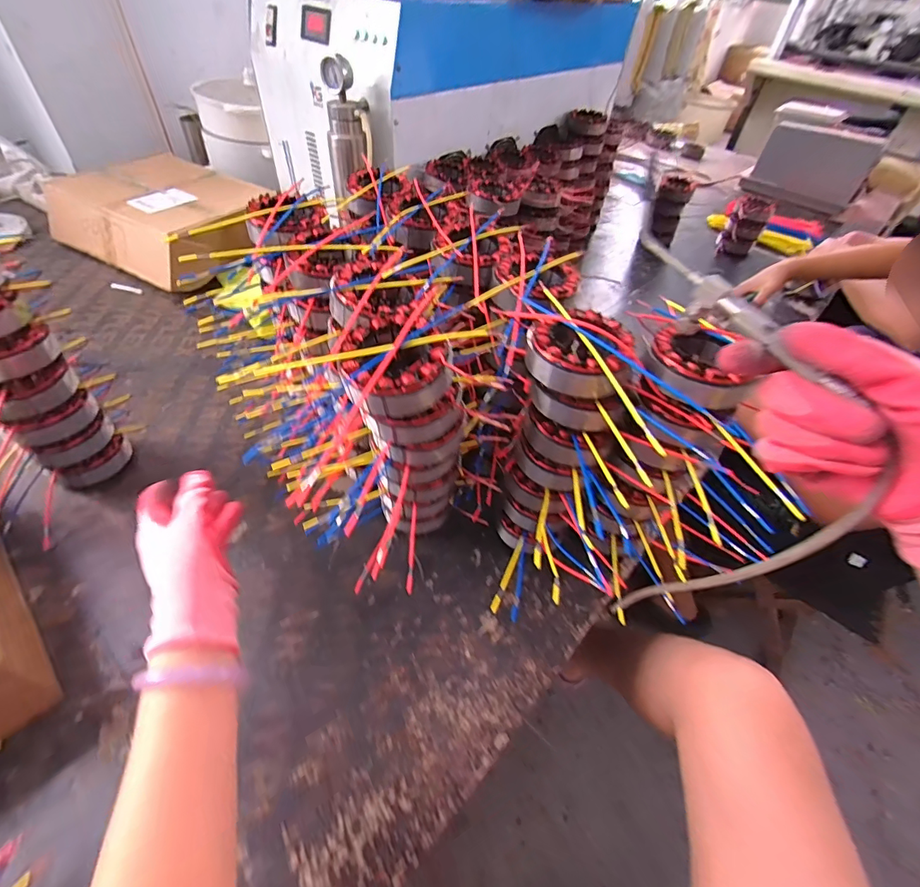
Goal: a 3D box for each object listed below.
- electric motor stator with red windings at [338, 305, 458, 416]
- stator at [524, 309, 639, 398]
[{"bbox_3d":[-0.055,-0.062,0.352,0.084,0.036,0.089,-29,57,-26],"label":"electric motor stator with red windings"},{"bbox_3d":[0.100,-0.073,0.369,0.088,0.042,0.095,3,49,-3],"label":"stator"}]

